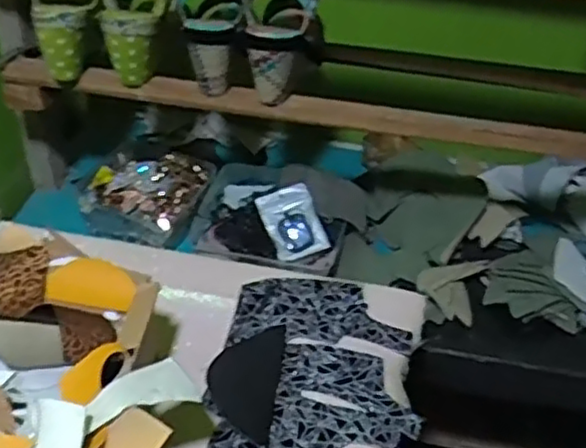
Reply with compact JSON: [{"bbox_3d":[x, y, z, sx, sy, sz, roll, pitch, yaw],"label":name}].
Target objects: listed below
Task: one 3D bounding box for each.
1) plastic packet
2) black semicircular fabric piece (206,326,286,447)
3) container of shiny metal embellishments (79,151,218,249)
[{"bbox_3d":[0.001,-0.002,0.939,0.070,0.024,0.098,-22,79,-7],"label":"plastic packet"},{"bbox_3d":[-0.047,0.150,0.681,0.068,0.010,0.123,6,41,3],"label":"black semicircular fabric piece"},{"bbox_3d":[-0.211,-0.052,1.013,0.163,0.049,0.150,13,42,11],"label":"container of shiny metal embellishments"}]

